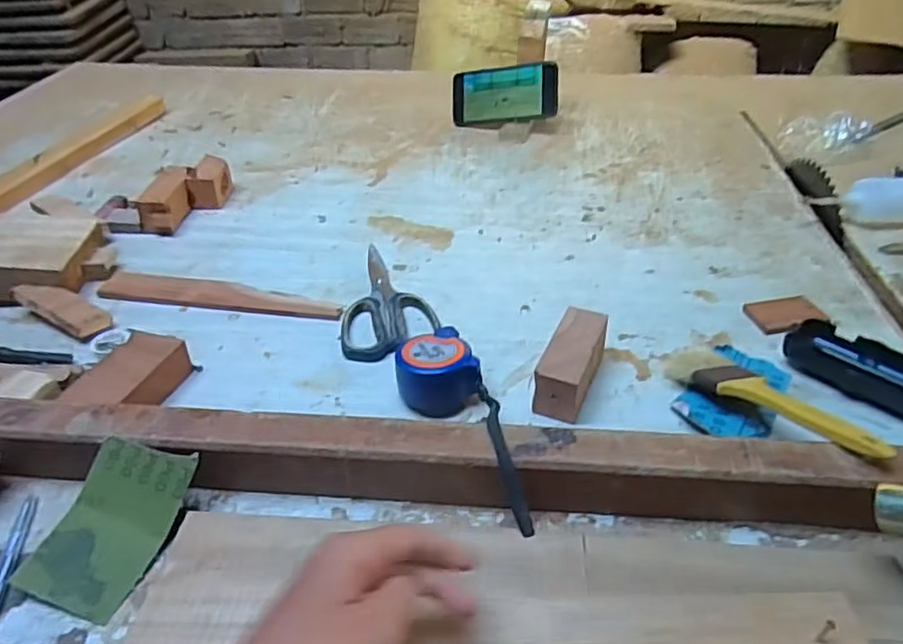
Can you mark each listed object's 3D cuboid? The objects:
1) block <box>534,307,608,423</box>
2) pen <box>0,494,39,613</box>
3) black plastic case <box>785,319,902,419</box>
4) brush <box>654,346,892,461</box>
[{"bbox_3d":[0.096,0.034,0.497,0.036,0.051,0.096,15,40,20],"label":"block"},{"bbox_3d":[-0.275,0.152,0.386,0.011,0.006,0.108,-9,38,-10],"label":"pen"},{"bbox_3d":[0.332,0.038,0.502,0.057,0.024,0.112,-26,44,-28],"label":"black plastic case"},{"bbox_3d":[0.226,0.053,0.445,0.044,0.016,0.176,-15,20,-17],"label":"brush"}]

